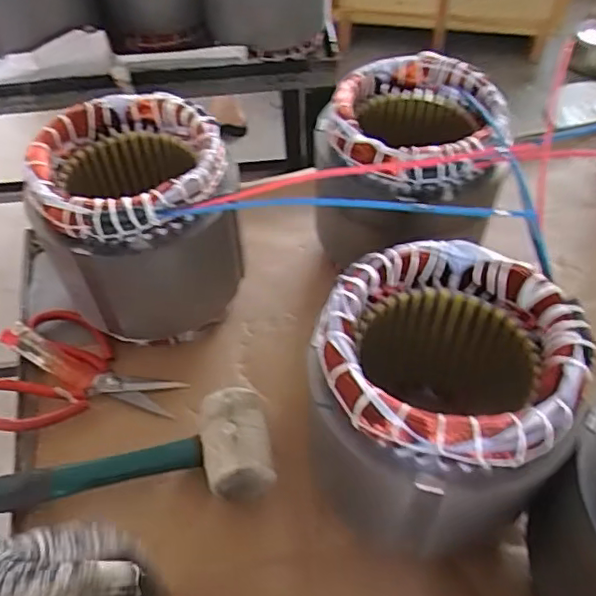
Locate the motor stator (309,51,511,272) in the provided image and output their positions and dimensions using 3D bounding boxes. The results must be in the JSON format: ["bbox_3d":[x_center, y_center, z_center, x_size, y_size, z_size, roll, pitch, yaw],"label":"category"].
[{"bbox_3d":[0.094,-0.098,0.510,0.139,0.160,0.141,-9,52,-5],"label":"motor stator"}]

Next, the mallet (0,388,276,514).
[{"bbox_3d":[-0.154,0.127,0.412,0.271,0.048,0.081,-10,52,-5],"label":"mallet"}]

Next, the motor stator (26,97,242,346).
[{"bbox_3d":[-0.120,-0.057,0.479,0.143,0.162,0.143,-3,51,0],"label":"motor stator"}]

